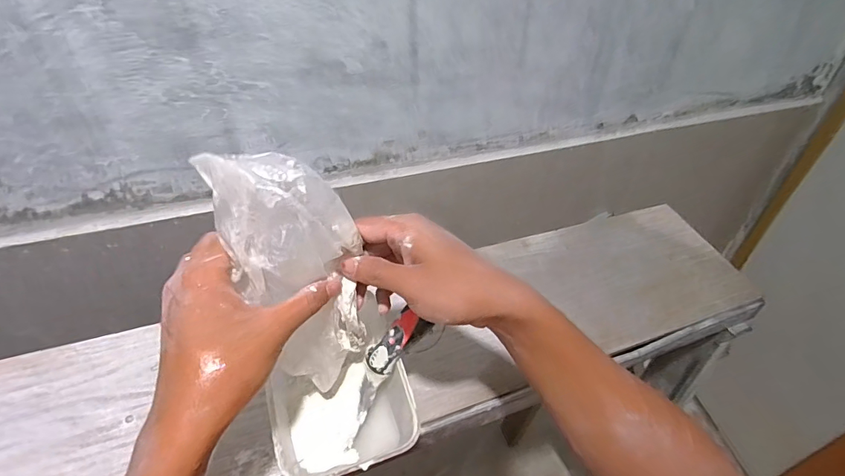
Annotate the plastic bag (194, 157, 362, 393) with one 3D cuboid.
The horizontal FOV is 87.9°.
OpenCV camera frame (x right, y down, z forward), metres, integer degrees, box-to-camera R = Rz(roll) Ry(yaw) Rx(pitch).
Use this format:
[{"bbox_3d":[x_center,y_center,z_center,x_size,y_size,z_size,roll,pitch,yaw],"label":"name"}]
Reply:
[{"bbox_3d":[-0.089,0.037,0.333,0.059,0.216,0.070,12,42,25],"label":"plastic bag"}]

